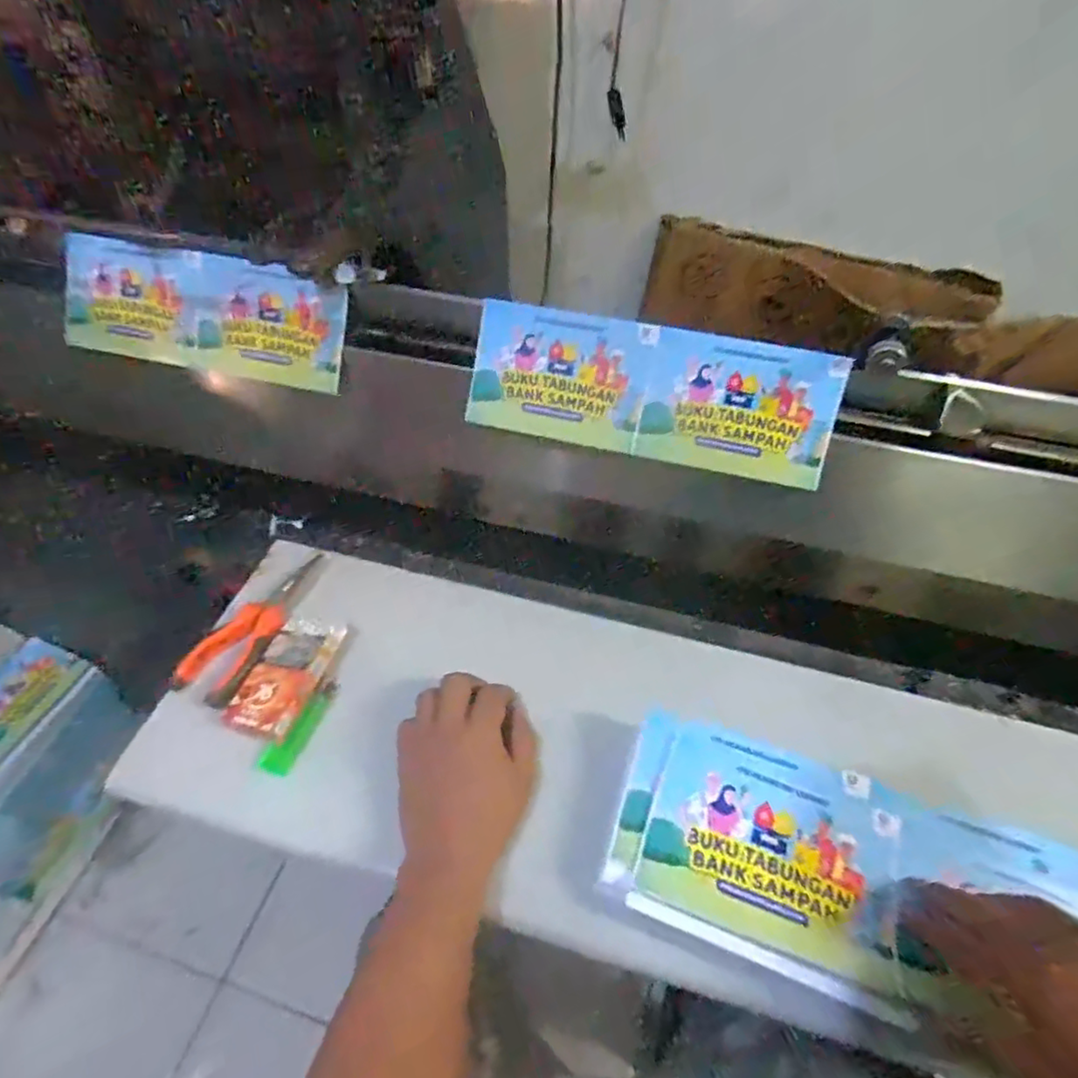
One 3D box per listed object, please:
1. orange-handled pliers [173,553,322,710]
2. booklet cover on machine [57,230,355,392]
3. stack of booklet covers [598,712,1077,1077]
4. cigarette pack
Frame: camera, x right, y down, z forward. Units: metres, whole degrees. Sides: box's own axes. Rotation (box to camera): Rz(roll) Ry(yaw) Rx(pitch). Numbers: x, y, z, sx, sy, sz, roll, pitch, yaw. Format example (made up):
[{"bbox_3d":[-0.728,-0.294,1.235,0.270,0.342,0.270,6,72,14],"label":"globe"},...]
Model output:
[{"bbox_3d":[-0.243,0.069,0.535,0.062,0.013,0.149,18,52,17],"label":"orange-handled pliers"},{"bbox_3d":[-0.327,-0.217,0.601,0.300,0.106,0.010,13,15,10],"label":"booklet cover on machine"},{"bbox_3d":[0.204,0.217,0.391,0.309,0.025,0.141,12,51,13],"label":"stack of booklet covers"},{"bbox_3d":[-0.202,0.107,0.494,0.058,0.019,0.100,18,52,17],"label":"cigarette pack"}]

